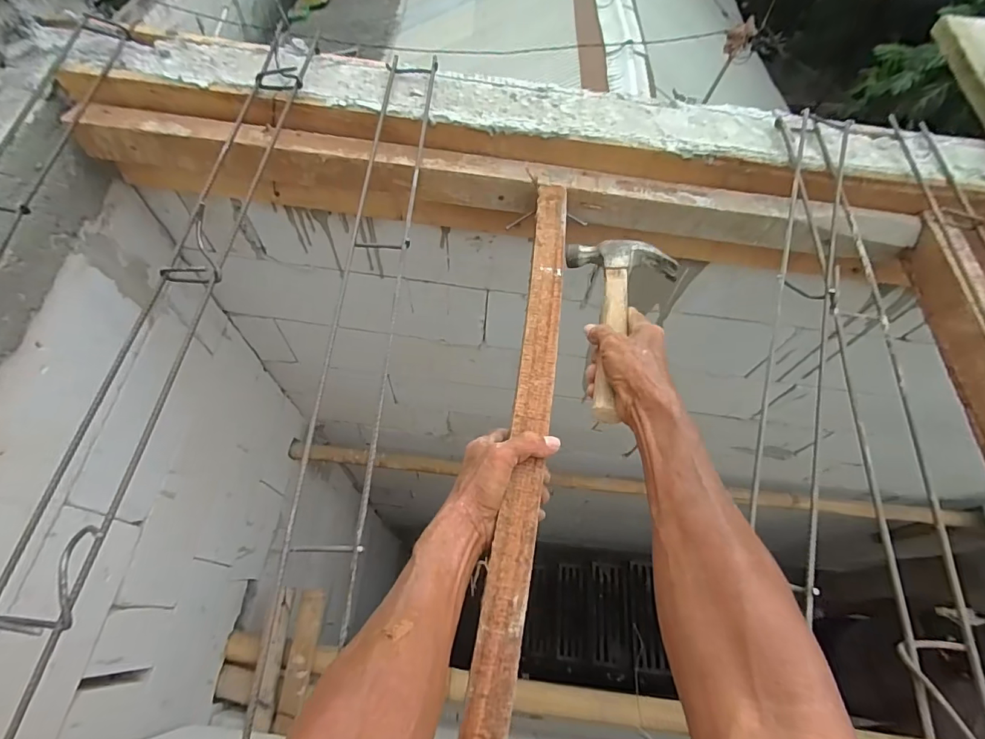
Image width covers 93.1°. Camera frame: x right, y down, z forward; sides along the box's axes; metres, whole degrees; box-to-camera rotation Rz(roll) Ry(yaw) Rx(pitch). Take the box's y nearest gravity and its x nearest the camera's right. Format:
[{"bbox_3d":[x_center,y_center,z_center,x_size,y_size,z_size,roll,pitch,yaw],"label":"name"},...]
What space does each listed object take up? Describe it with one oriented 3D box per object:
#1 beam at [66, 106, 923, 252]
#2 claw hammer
[{"bbox_3d":[0.005,-0.247,0.625,1.074,0.077,0.060,8,61,1],"label":"beam"},{"bbox_3d":[0.139,-0.051,0.508,0.124,0.043,0.249,10,54,3],"label":"claw hammer"}]

